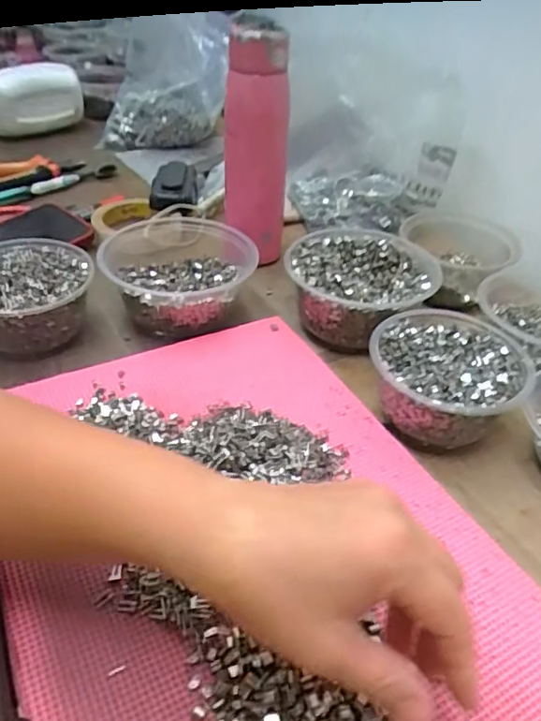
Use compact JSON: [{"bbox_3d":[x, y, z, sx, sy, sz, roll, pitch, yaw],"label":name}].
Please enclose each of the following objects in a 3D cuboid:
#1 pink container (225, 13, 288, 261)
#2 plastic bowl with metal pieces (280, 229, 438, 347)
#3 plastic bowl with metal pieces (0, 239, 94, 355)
[{"bbox_3d":[-0.013,-0.206,0.580,0.063,0.232,0.078,5,39,-2],"label":"pink container"},{"bbox_3d":[0.084,-0.071,0.537,0.128,0.054,0.134,4,39,-3],"label":"plastic bowl with metal pieces"},{"bbox_3d":[-0.212,-0.050,0.501,0.114,0.070,0.108,-4,40,-12],"label":"plastic bowl with metal pieces"}]

